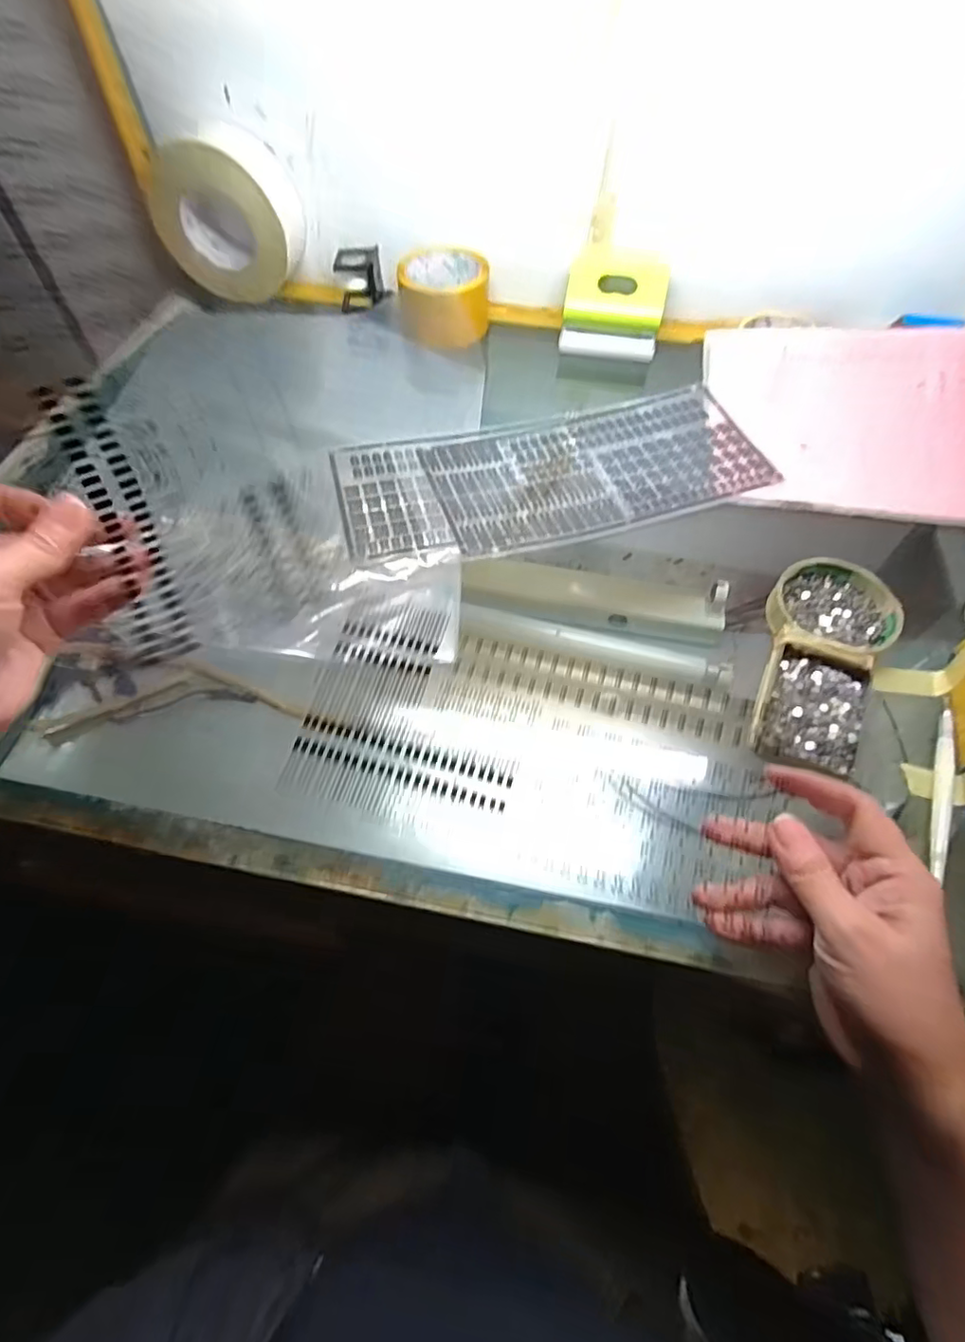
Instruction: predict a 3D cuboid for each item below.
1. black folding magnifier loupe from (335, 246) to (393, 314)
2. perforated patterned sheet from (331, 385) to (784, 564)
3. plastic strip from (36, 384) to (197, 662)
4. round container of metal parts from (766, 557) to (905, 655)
[{"bbox_3d":[-0.132,-0.437,0.648,0.056,0.054,0.050,-5,58,-2],"label":"black folding magnifier loupe"},{"bbox_3d":[0.062,-0.176,0.512,0.364,0.010,0.154,-13,58,-10],"label":"perforated patterned sheet"},{"bbox_3d":[-0.170,-0.069,0.277,0.026,0.019,0.132,-21,91,-12],"label":"plastic strip"},{"bbox_3d":[0.252,-0.046,0.423,0.085,0.016,0.083,9,58,6],"label":"round container of metal parts"}]

